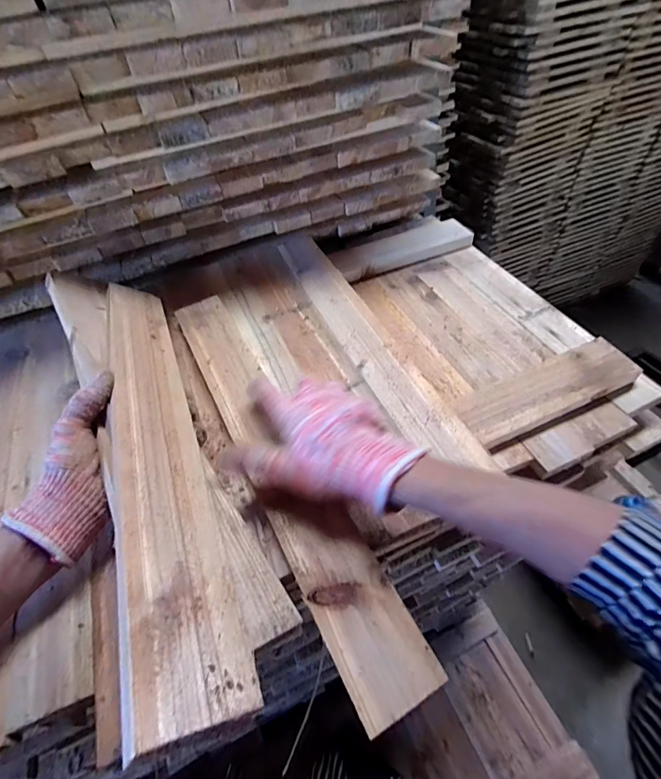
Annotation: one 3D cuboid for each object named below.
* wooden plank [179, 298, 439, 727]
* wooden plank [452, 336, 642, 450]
[{"bbox_3d":[-0.062,0.052,0.392,0.066,0.024,0.470,-27,54,-15],"label":"wooden plank"},{"bbox_3d":[0.243,0.001,0.447,0.217,0.017,0.070,-21,52,-11],"label":"wooden plank"}]

